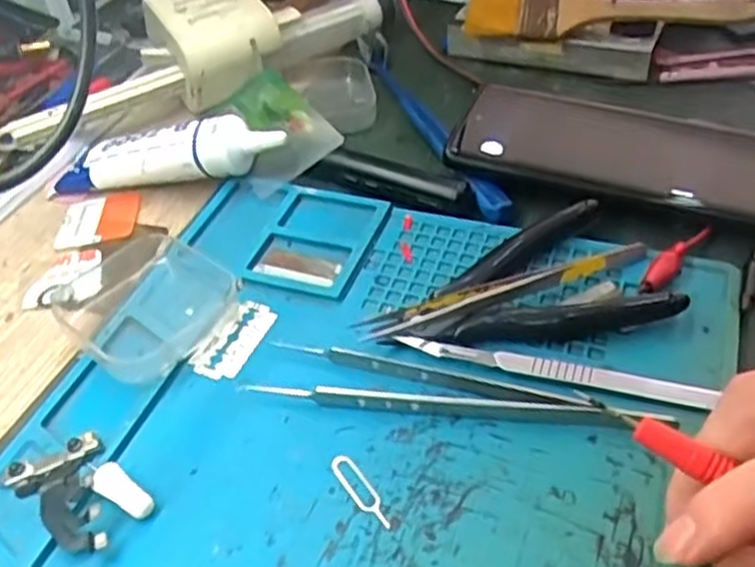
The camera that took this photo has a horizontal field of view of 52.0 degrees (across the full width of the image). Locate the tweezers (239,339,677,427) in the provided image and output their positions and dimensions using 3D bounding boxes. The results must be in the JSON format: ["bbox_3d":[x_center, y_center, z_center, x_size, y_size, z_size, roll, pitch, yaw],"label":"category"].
[{"bbox_3d":[0.027,0.041,0.289,0.150,0.010,0.026,8,44,14],"label":"tweezers"}]

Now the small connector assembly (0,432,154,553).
[{"bbox_3d":[-0.105,0.072,0.270,0.053,0.008,0.031,29,53,31],"label":"small connector assembly"}]

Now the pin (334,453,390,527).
[{"bbox_3d":[-0.005,0.070,0.266,0.008,0.004,0.033,-28,48,-23],"label":"pin"}]

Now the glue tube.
[{"bbox_3d":[-0.111,-0.067,0.402,0.131,0.026,0.028,-6,41,17],"label":"glue tube"}]

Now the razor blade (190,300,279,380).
[{"bbox_3d":[-0.060,0.022,0.323,0.021,0.004,0.041,17,49,18],"label":"razor blade"}]

